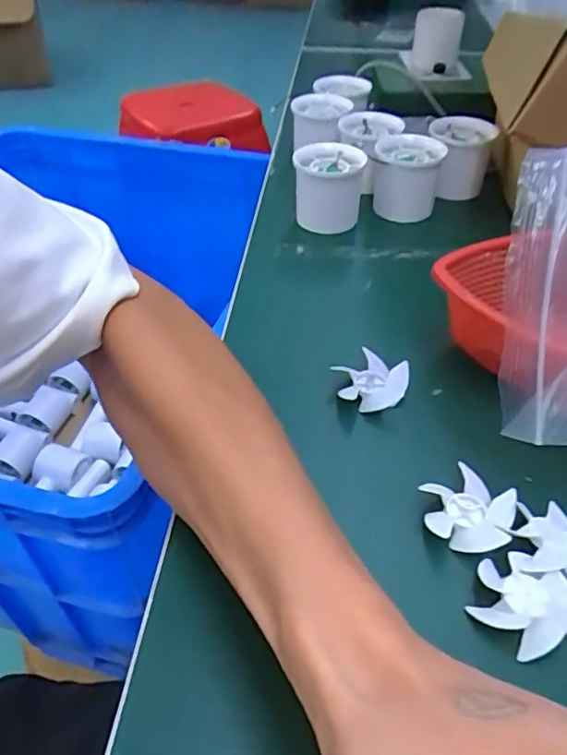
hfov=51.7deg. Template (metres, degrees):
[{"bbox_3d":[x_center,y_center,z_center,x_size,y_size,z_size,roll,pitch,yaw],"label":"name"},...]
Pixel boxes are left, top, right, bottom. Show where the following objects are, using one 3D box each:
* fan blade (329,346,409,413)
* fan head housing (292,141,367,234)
[{"bbox_3d":[0.051,0.001,0.333,0.038,0.015,0.035,-1,43,1],"label":"fan blade"},{"bbox_3d":[0.036,-0.151,0.468,0.054,0.051,0.051,3,43,5],"label":"fan head housing"}]

